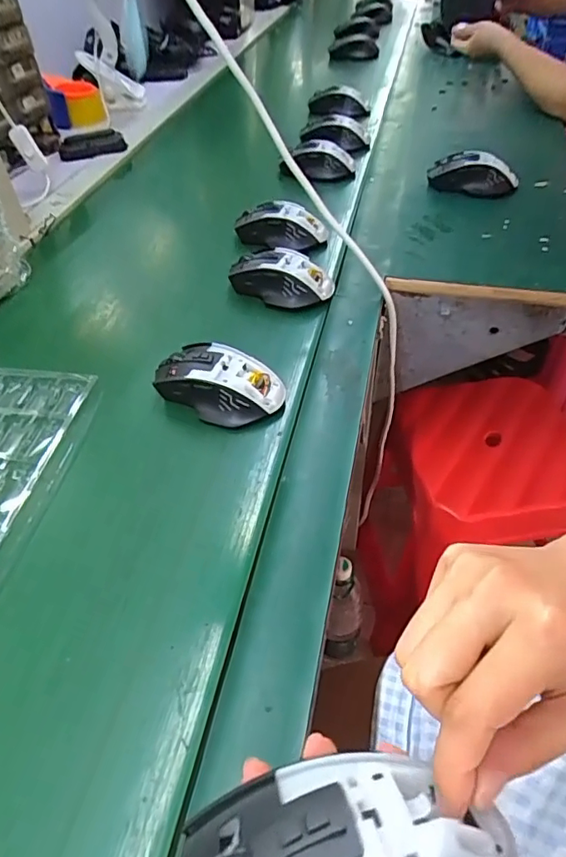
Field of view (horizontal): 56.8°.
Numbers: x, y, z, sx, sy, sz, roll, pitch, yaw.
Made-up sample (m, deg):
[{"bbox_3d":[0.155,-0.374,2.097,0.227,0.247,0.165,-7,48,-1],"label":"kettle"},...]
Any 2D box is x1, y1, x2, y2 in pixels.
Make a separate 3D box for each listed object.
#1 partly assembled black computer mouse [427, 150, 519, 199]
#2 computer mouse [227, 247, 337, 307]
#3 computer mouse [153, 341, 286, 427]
[{"bbox_3d":[0.247,-0.337,0.684,0.111,0.038,0.053,24,52,23],"label":"partly assembled black computer mouse"},{"bbox_3d":[-0.003,-0.163,0.556,0.103,0.033,0.056,21,51,20],"label":"computer mouse"},{"bbox_3d":[-0.057,-0.041,0.450,0.110,0.037,0.067,17,50,19],"label":"computer mouse"}]

